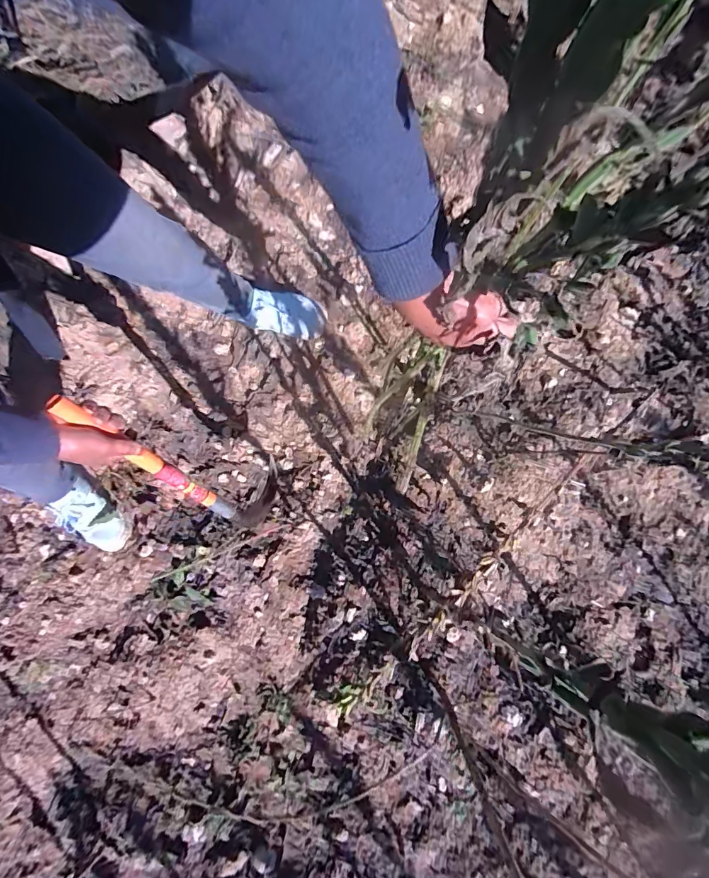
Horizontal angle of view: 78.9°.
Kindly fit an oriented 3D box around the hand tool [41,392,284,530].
[{"bbox_3d":[-0.232,0.062,0.658,0.025,0.442,0.143,-21,74,17],"label":"hand tool"}]

